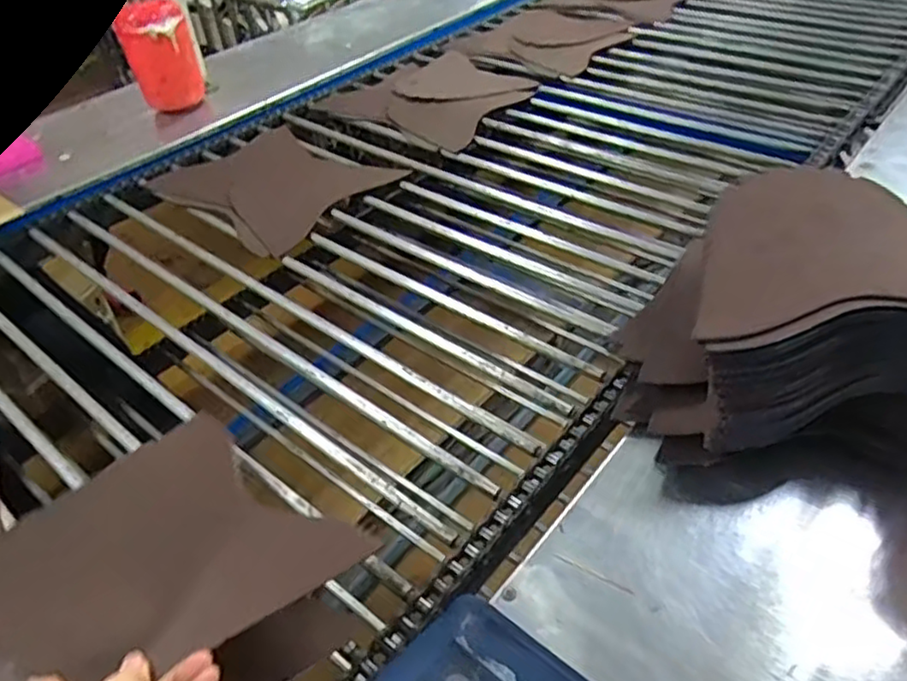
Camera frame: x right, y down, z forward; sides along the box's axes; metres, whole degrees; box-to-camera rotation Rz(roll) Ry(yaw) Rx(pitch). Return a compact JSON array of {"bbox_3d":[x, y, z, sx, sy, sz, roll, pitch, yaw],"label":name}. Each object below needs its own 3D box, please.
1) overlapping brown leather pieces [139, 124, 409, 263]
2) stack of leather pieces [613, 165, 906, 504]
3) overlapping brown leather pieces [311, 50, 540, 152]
[{"bbox_3d":[-0.266,-0.236,1.018,0.294,0.027,0.239,26,50,28],"label":"overlapping brown leather pieces"},{"bbox_3d":[0.300,-0.010,0.565,0.288,0.146,0.237,2,42,8],"label":"stack of leather pieces"},{"bbox_3d":[-0.027,-0.450,1.217,0.329,0.015,0.324,27,51,31],"label":"overlapping brown leather pieces"}]

